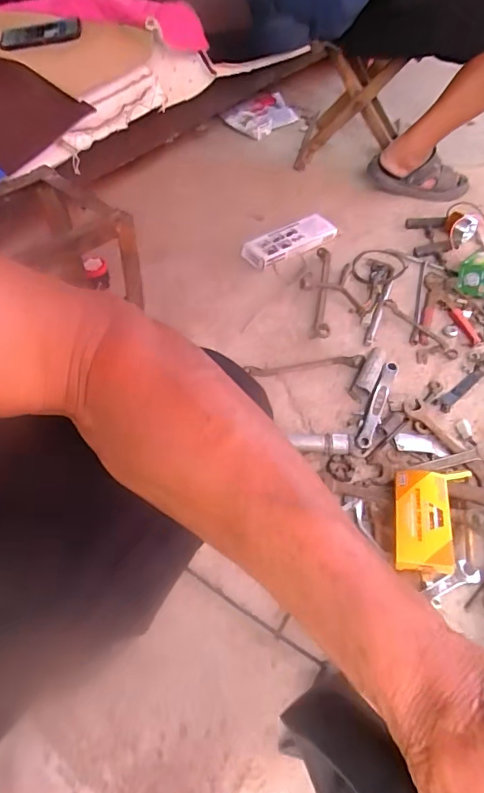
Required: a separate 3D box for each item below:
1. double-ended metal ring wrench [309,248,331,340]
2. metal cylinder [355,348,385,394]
[{"bbox_3d":[0.170,-0.224,0.992,0.035,0.029,0.277,6,52,6],"label":"double-ended metal ring wrench"},{"bbox_3d":[0.232,-0.047,0.857,0.033,0.031,0.096,22,55,18],"label":"metal cylinder"}]

